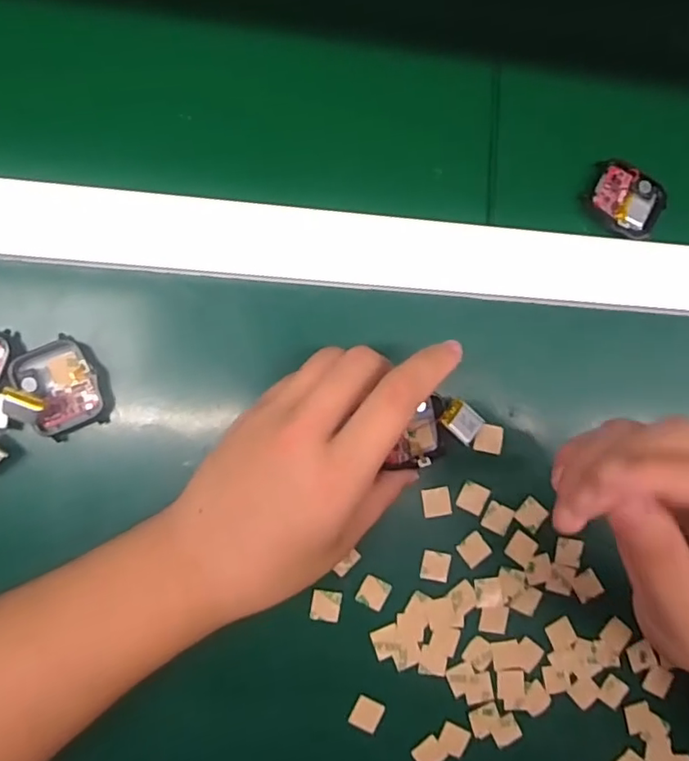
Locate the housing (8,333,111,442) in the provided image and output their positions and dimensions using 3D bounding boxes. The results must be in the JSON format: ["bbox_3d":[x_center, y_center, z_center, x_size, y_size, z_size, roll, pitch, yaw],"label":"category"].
[{"bbox_3d":[-0.141,0.004,0.289,0.036,0.010,0.046,-25,90,-7],"label":"housing"}]

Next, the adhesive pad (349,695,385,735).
[{"bbox_3d":[0.012,0.181,0.312,0.017,0.004,0.016,30,84,-5],"label":"adhesive pad"}]

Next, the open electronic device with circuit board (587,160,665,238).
[{"bbox_3d":[0.167,-0.107,0.343,0.047,0.010,0.040,24,85,-5],"label":"open electronic device with circuit board"}]

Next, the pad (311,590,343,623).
[{"bbox_3d":[-0.010,0.122,0.312,0.016,0.004,0.016,10,86,-6],"label":"pad"}]

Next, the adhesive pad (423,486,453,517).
[{"bbox_3d":[0.052,0.068,0.320,0.016,0.004,0.016,-6,88,-7],"label":"adhesive pad"}]

